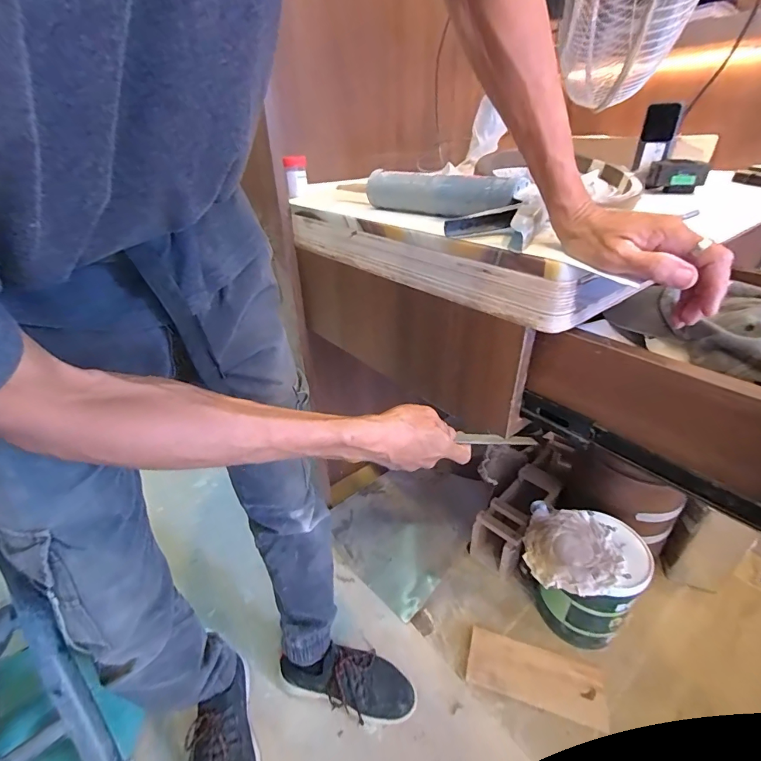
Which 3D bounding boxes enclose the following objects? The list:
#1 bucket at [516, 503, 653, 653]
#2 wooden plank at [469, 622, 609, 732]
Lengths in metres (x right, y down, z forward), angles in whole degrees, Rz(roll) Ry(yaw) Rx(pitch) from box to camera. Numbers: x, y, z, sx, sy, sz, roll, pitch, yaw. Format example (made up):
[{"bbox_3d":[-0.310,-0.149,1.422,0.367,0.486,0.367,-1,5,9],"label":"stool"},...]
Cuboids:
[{"bbox_3d":[0.399,0.409,0.822,0.211,0.225,0.175,7,32,14],"label":"bucket"},{"bbox_3d":[0.294,0.565,0.771,0.242,0.022,0.104,11,33,19],"label":"wooden plank"}]

